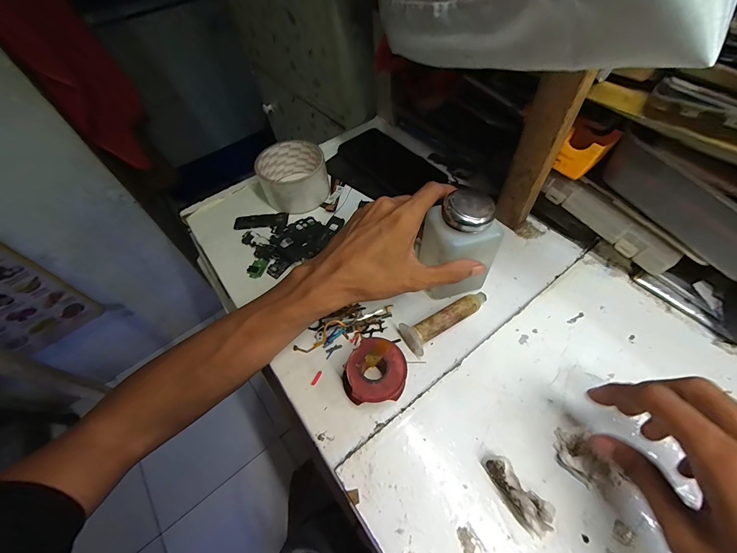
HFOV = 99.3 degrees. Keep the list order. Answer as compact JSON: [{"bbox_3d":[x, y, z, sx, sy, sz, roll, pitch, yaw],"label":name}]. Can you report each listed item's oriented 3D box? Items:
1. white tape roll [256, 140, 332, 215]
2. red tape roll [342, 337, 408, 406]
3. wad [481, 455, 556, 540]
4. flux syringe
[{"bbox_3d":[-0.093,-0.125,0.390,0.079,0.050,0.078,-2,55,3],"label":"white tape roll"},{"bbox_3d":[0.006,0.081,0.258,0.046,0.026,0.052,31,63,24],"label":"red tape roll"},{"bbox_3d":[0.099,0.143,0.205,0.017,0.024,0.049,-33,59,-17],"label":"wad"},{"bbox_3d":[0.072,0.035,0.290,0.088,0.021,0.030,-31,58,-16],"label":"flux syringe"}]

